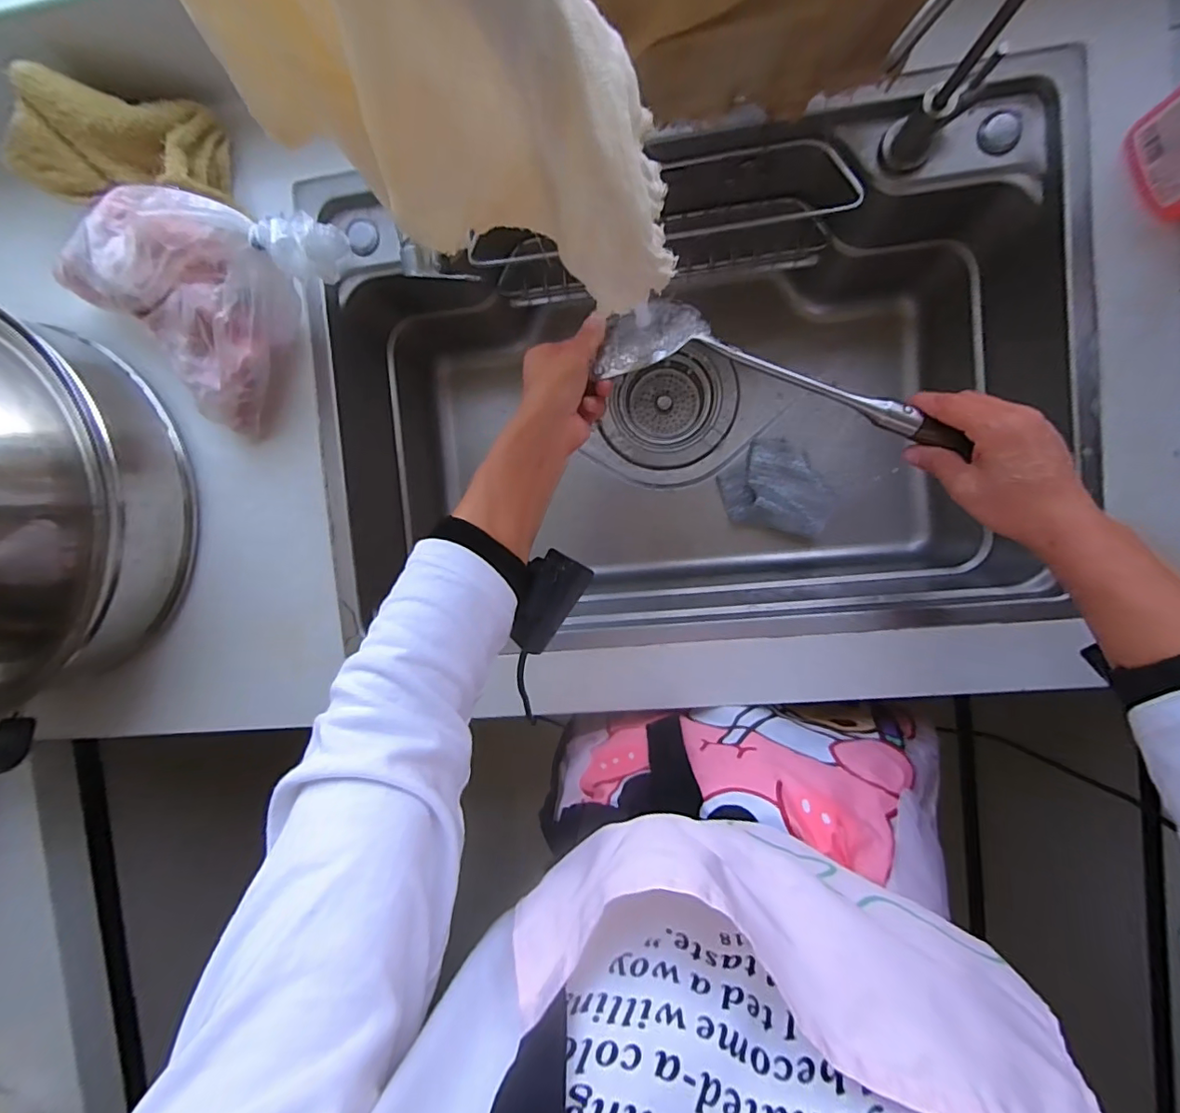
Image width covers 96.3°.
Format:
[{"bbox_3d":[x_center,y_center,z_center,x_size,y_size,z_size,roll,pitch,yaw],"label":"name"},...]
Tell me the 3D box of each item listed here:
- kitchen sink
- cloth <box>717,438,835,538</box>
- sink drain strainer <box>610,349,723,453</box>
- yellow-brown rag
[{"bbox_3d":[0.094,-0.156,0.596,0.687,0.264,0.434,-8,92,7],"label":"kitchen sink"},{"bbox_3d":[0.232,-0.088,0.655,0.129,0.030,0.106,12,94,5],"label":"cloth"},{"bbox_3d":[0.102,-0.200,0.705,0.134,0.048,0.122,0,93,6],"label":"sink drain strainer"},{"bbox_3d":[-0.408,-0.355,0.453,0.166,0.064,0.076,-2,93,-9],"label":"yellow-brown rag"}]

